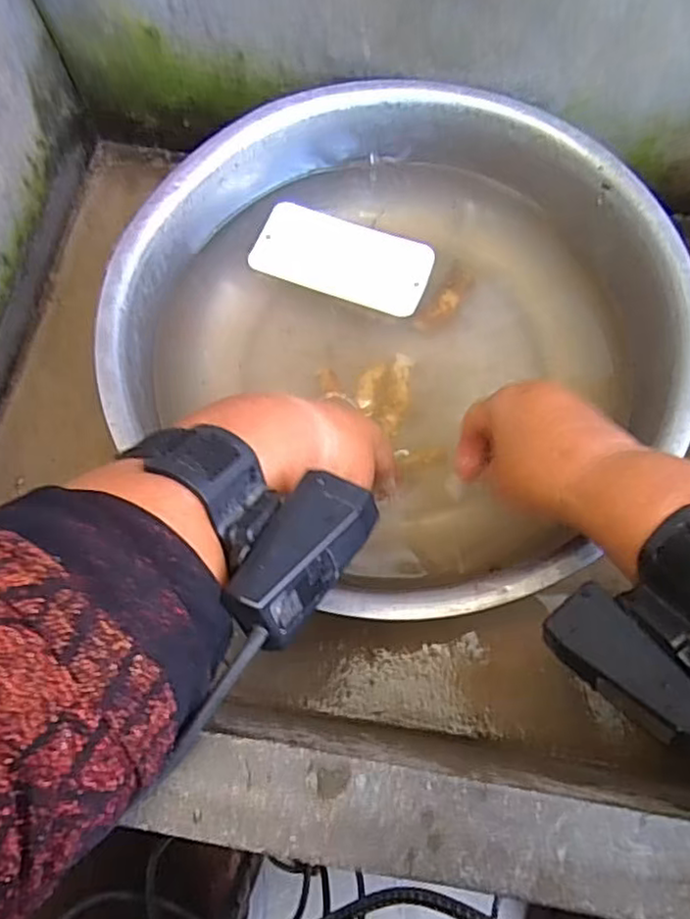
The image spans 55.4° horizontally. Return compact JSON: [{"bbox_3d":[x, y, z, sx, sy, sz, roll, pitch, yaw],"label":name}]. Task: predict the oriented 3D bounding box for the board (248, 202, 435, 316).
[{"bbox_3d":[-0.001,-0.155,0.507,0.134,0.006,0.064,19,75,6],"label":"board"}]

